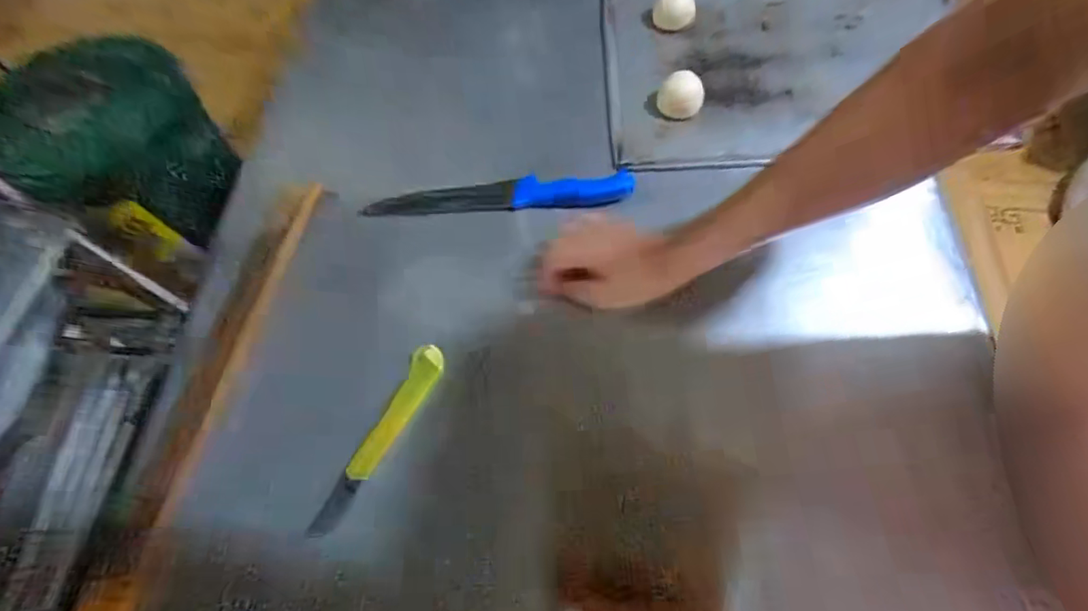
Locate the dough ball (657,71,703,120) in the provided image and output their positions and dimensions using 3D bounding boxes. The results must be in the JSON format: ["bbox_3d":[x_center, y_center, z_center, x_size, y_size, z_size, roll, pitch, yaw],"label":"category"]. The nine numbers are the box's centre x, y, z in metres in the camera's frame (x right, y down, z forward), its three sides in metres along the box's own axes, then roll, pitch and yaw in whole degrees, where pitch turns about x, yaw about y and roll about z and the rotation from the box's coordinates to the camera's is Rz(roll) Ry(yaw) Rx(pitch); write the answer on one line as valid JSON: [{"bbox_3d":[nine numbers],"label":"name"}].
[{"bbox_3d":[0.163,-0.251,0.618,0.053,0.038,0.047,14,66,12],"label":"dough ball"}]

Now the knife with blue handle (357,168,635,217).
[{"bbox_3d":[-0.048,-0.123,0.585,0.294,0.025,0.043,-6,63,3],"label":"knife with blue handle"}]

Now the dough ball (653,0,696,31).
[{"bbox_3d":[0.172,-0.389,0.681,0.053,0.033,0.044,10,65,10],"label":"dough ball"}]

